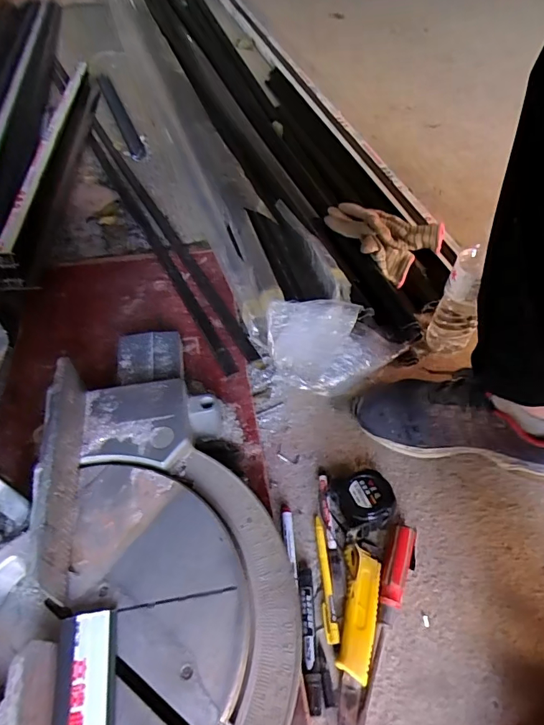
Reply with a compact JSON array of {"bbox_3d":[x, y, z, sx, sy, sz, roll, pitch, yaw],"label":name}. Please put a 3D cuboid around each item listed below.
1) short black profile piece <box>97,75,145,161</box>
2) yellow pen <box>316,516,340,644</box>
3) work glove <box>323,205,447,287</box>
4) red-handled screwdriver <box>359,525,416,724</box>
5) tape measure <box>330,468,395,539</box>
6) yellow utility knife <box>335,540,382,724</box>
[{"bbox_3d":[-0.368,-0.602,1.109,0.034,0.019,0.420,-18,56,-16],"label":"short black profile piece"},{"bbox_3d":[0.058,0.232,0.495,0.013,0.009,0.126,-1,53,-4],"label":"yellow pen"},{"bbox_3d":[0.192,-0.223,0.805,0.189,0.067,0.151,34,59,21],"label":"work glove"},{"bbox_3d":[0.116,0.259,0.461,0.025,0.022,0.193,18,54,10],"label":"red-handled screwdriver"},{"bbox_3d":[0.104,0.160,0.527,0.064,0.036,0.069,-13,55,-12],"label":"tape measure"},{"bbox_3d":[0.086,0.268,0.459,0.036,0.016,0.173,12,53,6],"label":"yellow utility knife"}]

